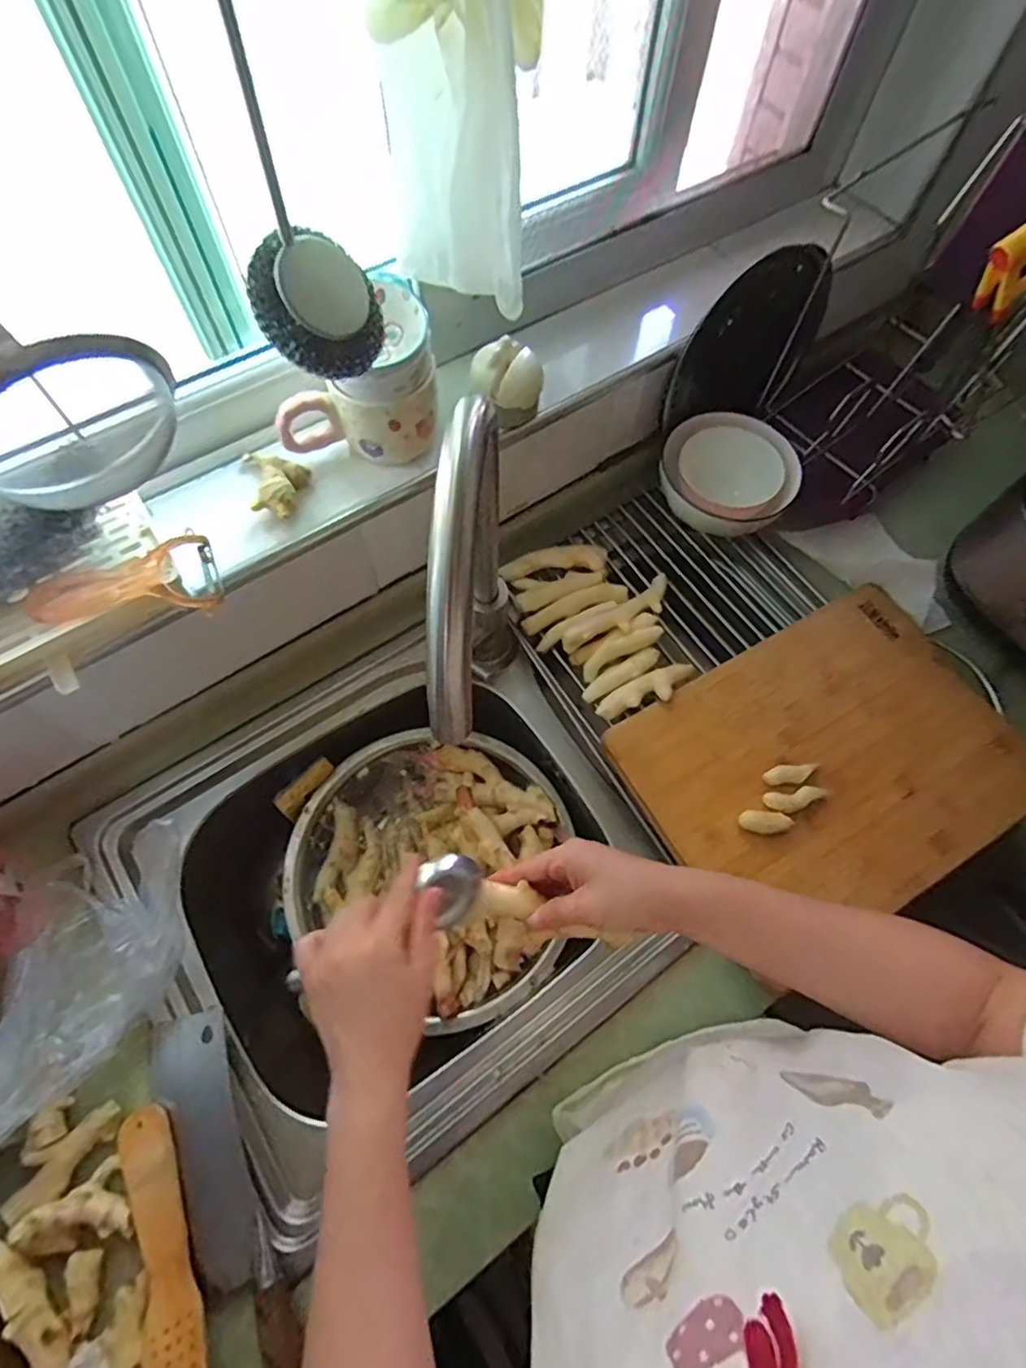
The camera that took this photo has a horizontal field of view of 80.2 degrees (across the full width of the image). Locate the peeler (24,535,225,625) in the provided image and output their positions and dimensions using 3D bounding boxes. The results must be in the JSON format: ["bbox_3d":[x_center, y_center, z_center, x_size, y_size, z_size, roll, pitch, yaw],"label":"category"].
[{"bbox_3d":[-0.284,-0.065,0.450,0.128,0.020,0.058,-24,69,-11],"label":"peeler"}]

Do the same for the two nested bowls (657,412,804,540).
[{"bbox_3d":[0.236,-0.227,0.675,0.130,0.062,0.130,1,67,-1],"label":"two nested bowls"}]

